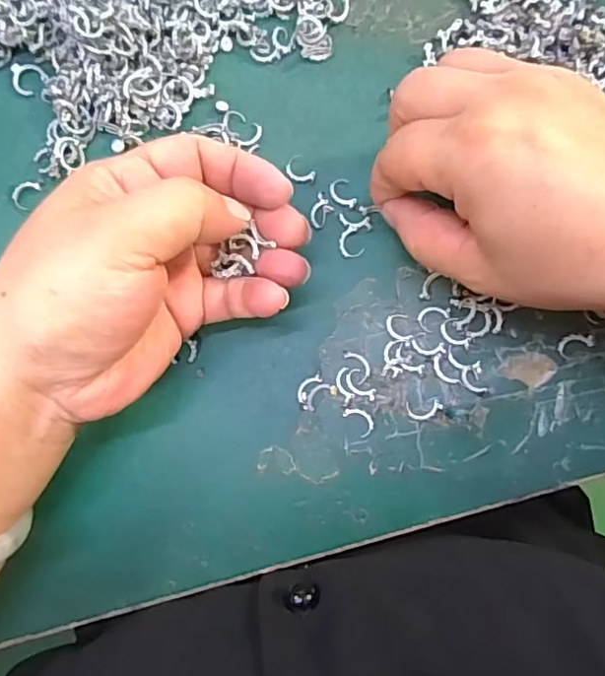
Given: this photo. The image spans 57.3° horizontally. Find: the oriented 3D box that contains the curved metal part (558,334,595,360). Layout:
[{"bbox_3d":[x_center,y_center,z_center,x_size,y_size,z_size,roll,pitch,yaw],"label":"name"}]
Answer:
[{"bbox_3d":[0.111,0.002,0.225,0.014,0.004,0.009,-28,81,-1],"label":"curved metal part"}]

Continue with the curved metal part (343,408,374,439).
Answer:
[{"bbox_3d":[0.024,0.034,0.226,0.008,0.004,0.015,-40,81,-3],"label":"curved metal part"}]

